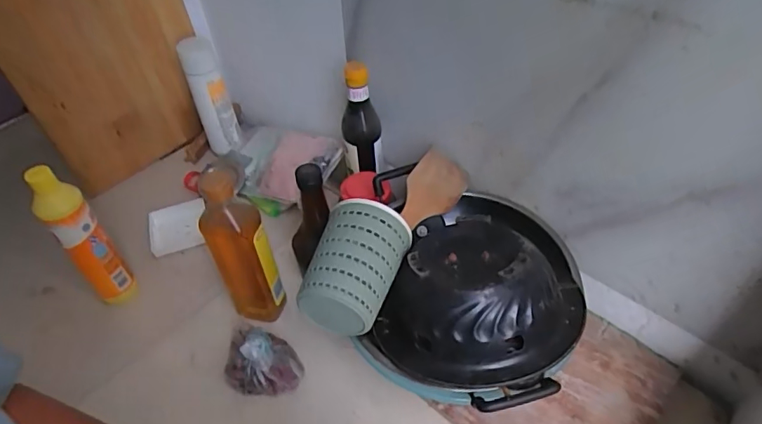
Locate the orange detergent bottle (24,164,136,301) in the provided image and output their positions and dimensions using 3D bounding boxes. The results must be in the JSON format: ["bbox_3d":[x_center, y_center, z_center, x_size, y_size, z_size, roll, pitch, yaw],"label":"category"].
[{"bbox_3d":[-0.386,0.046,0.657,0.050,0.255,0.043,-36,54,-27],"label":"orange detergent bottle"}]

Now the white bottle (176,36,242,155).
[{"bbox_3d":[-0.293,-0.198,0.862,0.061,0.204,0.045,-19,48,-15],"label":"white bottle"}]

